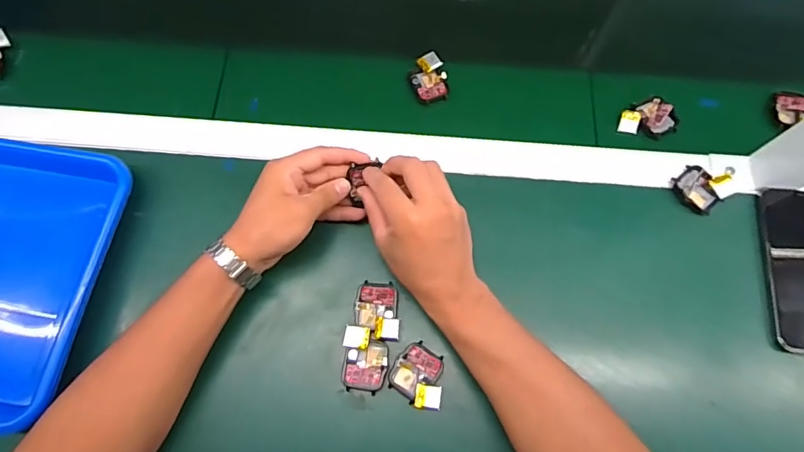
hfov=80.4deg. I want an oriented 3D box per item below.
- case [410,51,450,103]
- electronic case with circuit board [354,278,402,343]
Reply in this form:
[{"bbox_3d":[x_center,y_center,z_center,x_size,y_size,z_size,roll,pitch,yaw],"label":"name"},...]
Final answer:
[{"bbox_3d":[0.029,-0.160,0.514,0.038,0.013,0.052,-12,71,-3],"label":"case"},{"bbox_3d":[-0.023,0.078,0.438,0.041,0.012,0.053,0,71,1],"label":"electronic case with circuit board"}]

